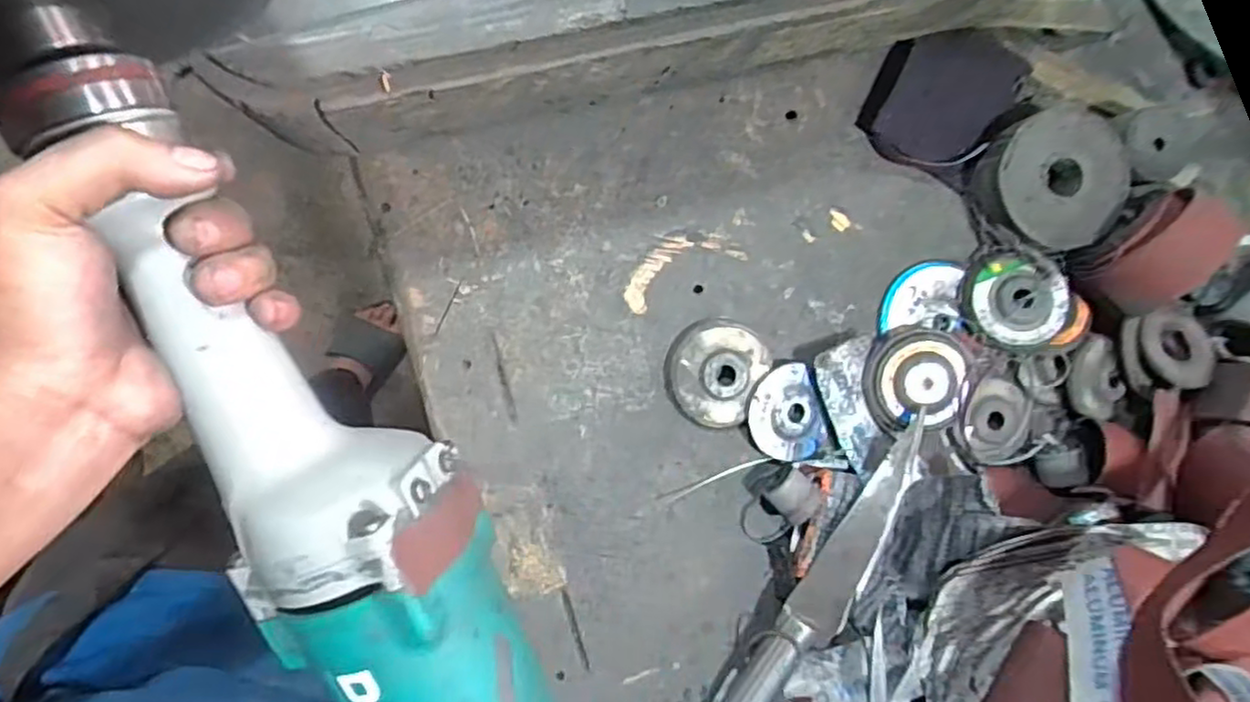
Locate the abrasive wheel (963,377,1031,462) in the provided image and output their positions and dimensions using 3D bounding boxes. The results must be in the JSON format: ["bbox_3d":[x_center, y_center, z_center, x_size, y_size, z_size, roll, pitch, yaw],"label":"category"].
[{"bbox_3d":[0.303,0.056,0.573,0.061,0.016,0.071,-23,98,-6],"label":"abrasive wheel"}]

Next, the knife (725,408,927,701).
[{"bbox_3d":[0.152,0.195,0.558,0.050,0.031,0.311,31,90,-10],"label":"knife"}]

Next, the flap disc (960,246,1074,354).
[{"bbox_3d":[0.309,-0.040,0.560,0.081,0.016,0.077,0,90,12],"label":"flap disc"}]

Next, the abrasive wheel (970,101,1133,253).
[{"bbox_3d":[0.333,-0.133,0.550,0.108,0.042,0.105,-1,95,-8],"label":"abrasive wheel"}]

